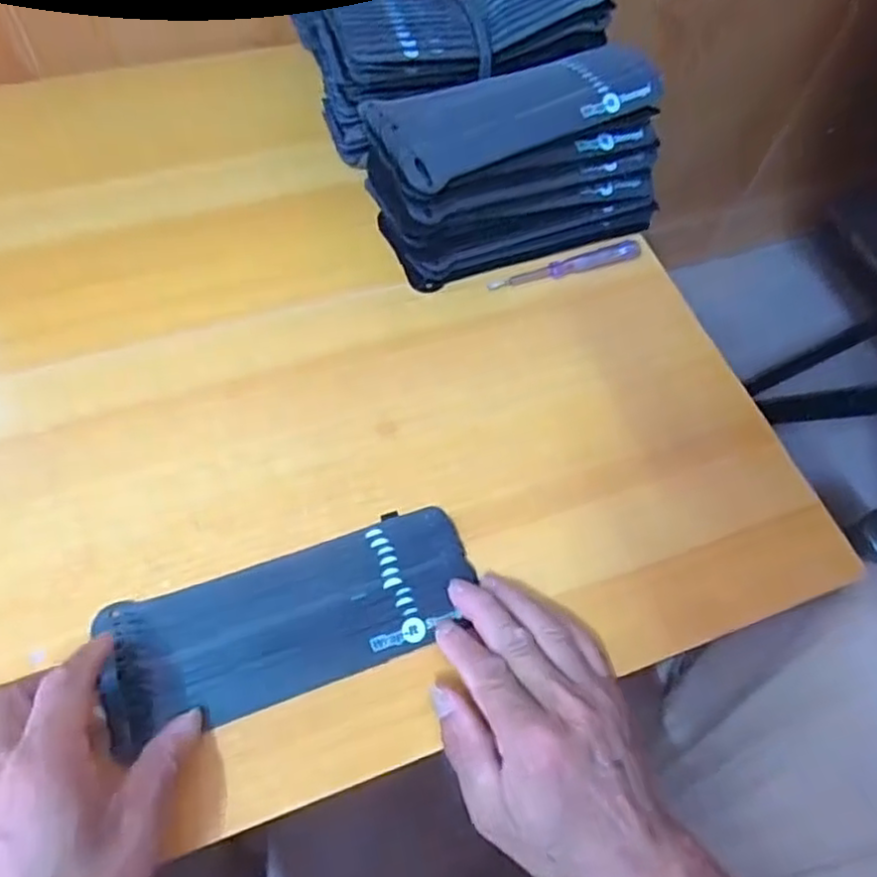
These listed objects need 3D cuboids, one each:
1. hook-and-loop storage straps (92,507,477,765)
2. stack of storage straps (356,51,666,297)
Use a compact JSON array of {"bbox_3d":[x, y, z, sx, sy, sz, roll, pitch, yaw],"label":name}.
[{"bbox_3d":[-0.078,0.098,0.375,0.196,0.012,0.077,-18,62,-14],"label":"hook-and-loop storage straps"},{"bbox_3d":[0.055,-0.195,0.483,0.204,0.092,0.115,-25,67,-17],"label":"stack of storage straps"}]

